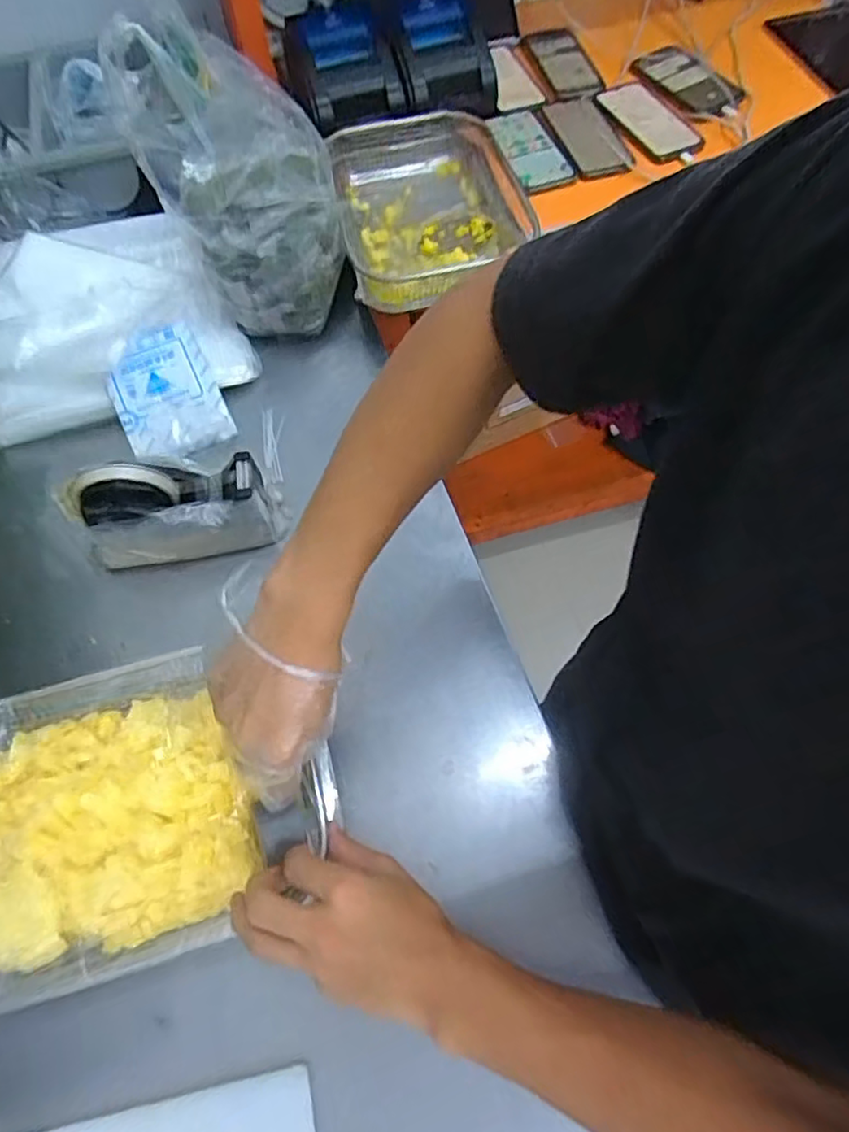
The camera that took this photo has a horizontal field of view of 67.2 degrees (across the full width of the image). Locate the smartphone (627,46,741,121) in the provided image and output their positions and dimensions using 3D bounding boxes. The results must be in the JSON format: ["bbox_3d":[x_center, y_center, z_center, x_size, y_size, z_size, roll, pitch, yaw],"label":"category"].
[{"bbox_3d":[0.371,-0.694,0.912,0.093,0.012,0.192,-25,64,-10],"label":"smartphone"}]

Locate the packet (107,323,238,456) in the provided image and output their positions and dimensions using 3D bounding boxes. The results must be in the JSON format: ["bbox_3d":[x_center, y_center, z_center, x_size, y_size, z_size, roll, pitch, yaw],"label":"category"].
[{"bbox_3d":[-0.278,-0.189,0.688,0.104,0.013,0.150,-22,79,-13],"label":"packet"}]

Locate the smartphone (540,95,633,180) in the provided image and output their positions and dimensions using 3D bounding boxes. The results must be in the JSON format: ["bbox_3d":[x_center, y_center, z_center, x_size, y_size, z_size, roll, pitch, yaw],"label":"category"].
[{"bbox_3d":[0.222,-0.596,0.877,0.074,0.009,0.181,-13,63,-4],"label":"smartphone"}]

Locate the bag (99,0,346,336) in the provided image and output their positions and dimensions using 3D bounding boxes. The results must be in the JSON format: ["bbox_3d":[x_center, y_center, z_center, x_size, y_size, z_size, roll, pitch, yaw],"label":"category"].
[{"bbox_3d":[-0.194,-0.412,0.679,0.185,0.250,0.193,-17,63,-6],"label":"bag"}]

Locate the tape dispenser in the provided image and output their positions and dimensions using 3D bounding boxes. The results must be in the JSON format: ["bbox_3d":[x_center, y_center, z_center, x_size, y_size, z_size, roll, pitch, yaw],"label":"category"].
[{"bbox_3d":[-0.234,-0.057,0.589,0.174,0.106,0.070,-14,63,-5],"label":"tape dispenser"}]

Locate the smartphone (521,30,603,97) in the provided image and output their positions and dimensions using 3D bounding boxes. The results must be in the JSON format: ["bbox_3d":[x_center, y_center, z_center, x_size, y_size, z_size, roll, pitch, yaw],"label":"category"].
[{"bbox_3d":[0.214,-0.760,0.968,0.076,0.016,0.182,-15,63,-5],"label":"smartphone"}]

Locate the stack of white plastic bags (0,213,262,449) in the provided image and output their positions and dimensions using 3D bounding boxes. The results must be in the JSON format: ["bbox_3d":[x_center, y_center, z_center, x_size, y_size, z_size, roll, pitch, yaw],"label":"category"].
[{"bbox_3d":[-0.389,-0.293,0.746,0.311,0.054,0.297,-22,64,-9],"label":"stack of white plastic bags"}]

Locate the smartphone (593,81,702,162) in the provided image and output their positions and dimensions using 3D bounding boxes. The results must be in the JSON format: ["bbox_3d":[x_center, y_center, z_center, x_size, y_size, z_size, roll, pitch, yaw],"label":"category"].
[{"bbox_3d":[0.301,-0.612,0.878,0.079,0.009,0.168,-25,64,-10],"label":"smartphone"}]

